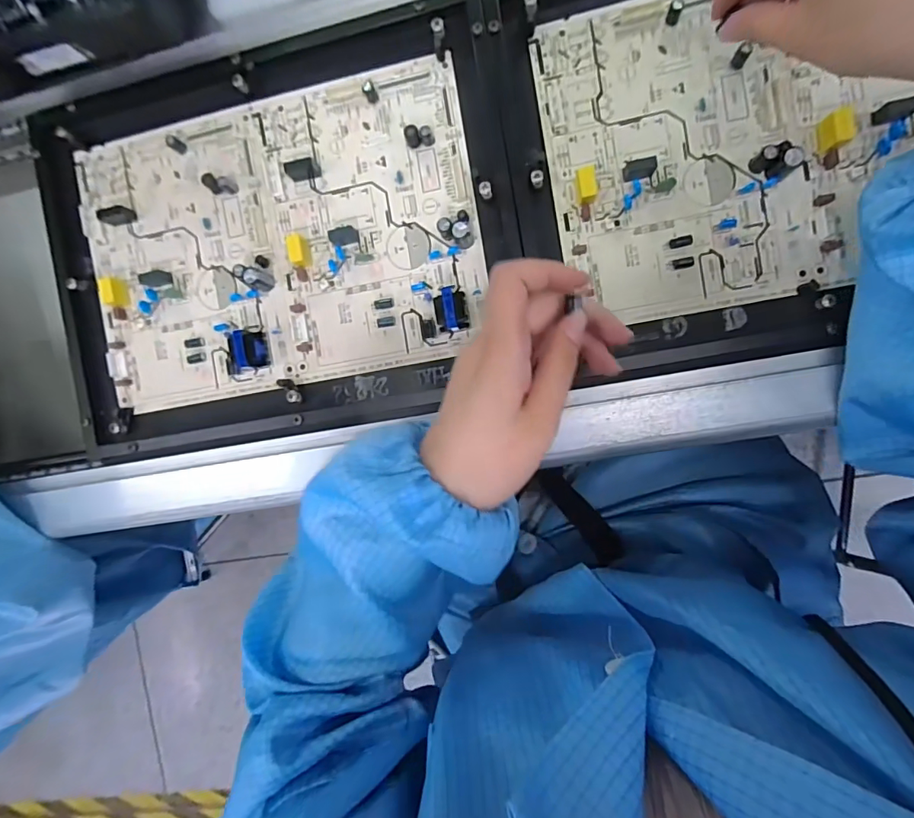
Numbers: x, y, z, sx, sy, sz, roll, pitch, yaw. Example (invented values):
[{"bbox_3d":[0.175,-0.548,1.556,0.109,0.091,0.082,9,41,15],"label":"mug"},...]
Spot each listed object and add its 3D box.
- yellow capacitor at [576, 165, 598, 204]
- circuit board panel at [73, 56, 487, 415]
[{"bbox_3d":[0.082,-0.140,0.302,0.011,0.018,0.019,-11,90,8],"label":"yellow capacitor"},{"bbox_3d":[-0.129,-0.115,0.333,0.280,0.020,0.193,-9,91,8],"label":"circuit board panel"}]

